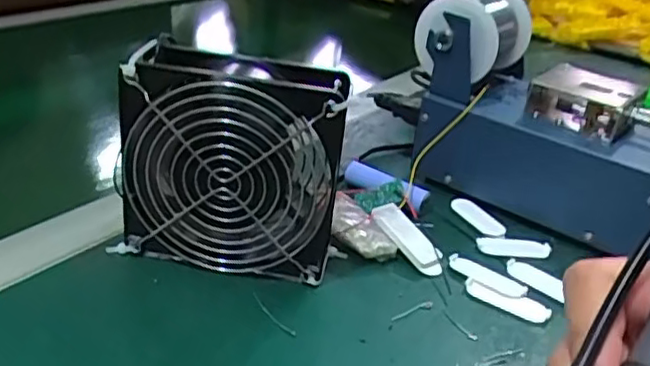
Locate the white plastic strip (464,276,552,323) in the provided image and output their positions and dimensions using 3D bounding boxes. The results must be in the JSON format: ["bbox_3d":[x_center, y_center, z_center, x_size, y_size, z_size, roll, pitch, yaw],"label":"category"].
[{"bbox_3d":[0.111,0.071,0.398,0.052,0.004,0.017,21,31,23],"label":"white plastic strip"}]

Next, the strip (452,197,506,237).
[{"bbox_3d":[0.112,0.025,0.477,0.020,0.005,0.047,-13,34,-33],"label":"strip"}]

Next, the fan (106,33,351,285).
[{"bbox_3d":[-0.051,-0.009,0.377,0.123,0.121,0.048,9,28,2],"label":"fan"}]

